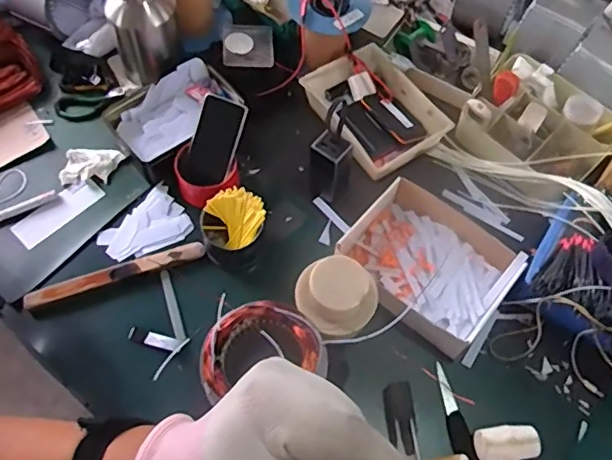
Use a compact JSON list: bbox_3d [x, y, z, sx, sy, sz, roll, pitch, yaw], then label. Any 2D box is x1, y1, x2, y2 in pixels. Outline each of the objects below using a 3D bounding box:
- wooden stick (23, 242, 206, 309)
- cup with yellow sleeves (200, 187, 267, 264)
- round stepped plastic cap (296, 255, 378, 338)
[{"bbox_3d":[-0.299,0.071,0.881,0.277,0.018,0.031,-18,65,-9],"label":"wooden stick"},{"bbox_3d":[-0.115,-0.004,0.888,0.102,0.086,0.094,0,63,0],"label":"cup with yellow sleeves"},{"bbox_3d":[0.042,0.085,0.756,0.106,0.053,0.103,0,63,0],"label":"round stepped plastic cap"}]

